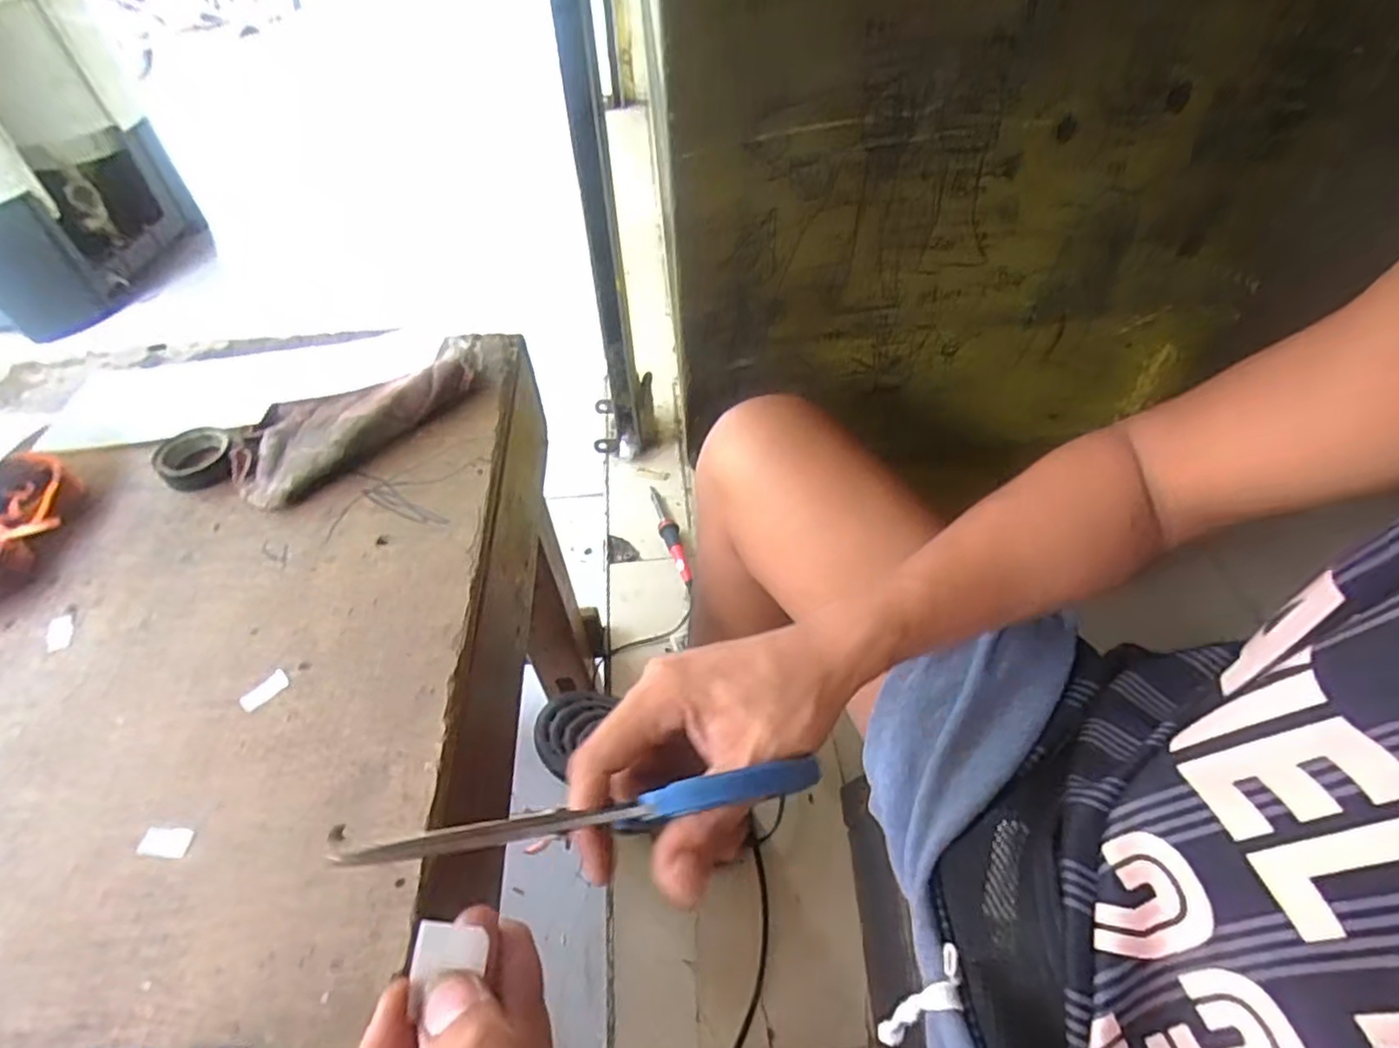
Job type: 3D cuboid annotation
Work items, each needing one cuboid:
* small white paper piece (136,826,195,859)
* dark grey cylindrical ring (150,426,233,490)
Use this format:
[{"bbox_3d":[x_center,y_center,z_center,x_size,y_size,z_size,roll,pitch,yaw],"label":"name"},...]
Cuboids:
[{"bbox_3d":[-0.239,0.141,0.300,0.022,0.004,0.012,3,49,5],"label":"small white paper piece"},{"bbox_3d":[-0.340,-0.044,0.451,0.045,0.018,0.050,-22,51,-16],"label":"dark grey cylindrical ring"}]

